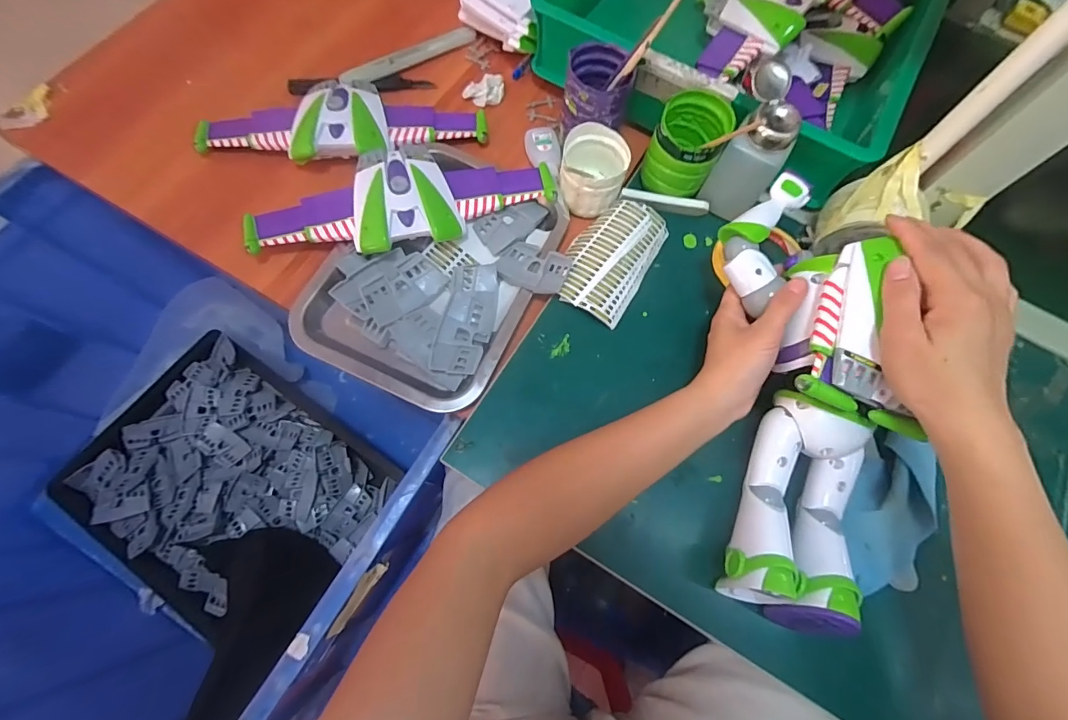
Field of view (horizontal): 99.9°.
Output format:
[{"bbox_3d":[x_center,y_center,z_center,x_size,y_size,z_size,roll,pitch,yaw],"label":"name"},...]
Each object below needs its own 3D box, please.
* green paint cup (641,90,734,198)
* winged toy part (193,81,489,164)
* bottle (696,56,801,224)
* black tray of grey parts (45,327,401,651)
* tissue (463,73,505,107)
[{"bbox_3d":[0.145,-0.203,0.427,0.061,0.065,0.065,1,71,-2],"label":"green paint cup"},{"bbox_3d":[-0.199,-0.246,0.459,0.288,0.033,0.105,-8,72,-5],"label":"winged toy part"},{"bbox_3d":[0.202,-0.191,0.415,0.061,0.118,0.072,7,71,0],"label":"bottle"},{"bbox_3d":[-0.472,0.193,0.679,0.390,0.063,0.338,36,73,9],"label":"black tray of grey parts"},{"bbox_3d":[-0.054,-0.305,0.510,0.047,0.011,0.030,-40,77,-14],"label":"tissue"}]

